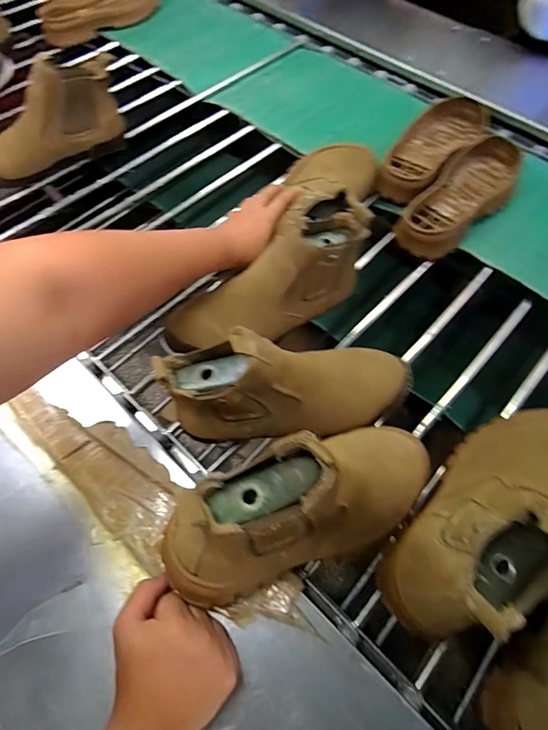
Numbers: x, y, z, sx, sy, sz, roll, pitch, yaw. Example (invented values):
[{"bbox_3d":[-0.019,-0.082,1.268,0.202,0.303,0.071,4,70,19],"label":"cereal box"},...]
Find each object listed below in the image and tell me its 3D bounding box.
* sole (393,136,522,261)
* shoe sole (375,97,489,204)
[{"bbox_3d":[0.313,-0.277,0.652,0.104,0.052,0.309,38,68,19],"label":"sole"},{"bbox_3d":[0.275,-0.386,0.706,0.101,0.037,0.292,33,66,17],"label":"shoe sole"}]

